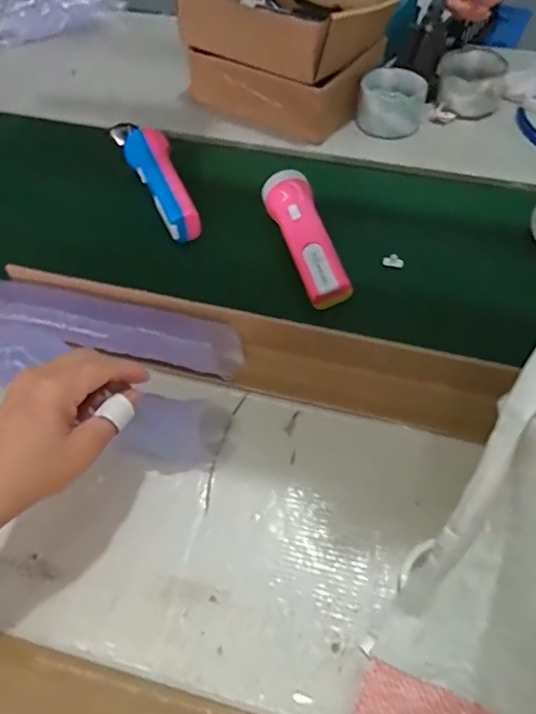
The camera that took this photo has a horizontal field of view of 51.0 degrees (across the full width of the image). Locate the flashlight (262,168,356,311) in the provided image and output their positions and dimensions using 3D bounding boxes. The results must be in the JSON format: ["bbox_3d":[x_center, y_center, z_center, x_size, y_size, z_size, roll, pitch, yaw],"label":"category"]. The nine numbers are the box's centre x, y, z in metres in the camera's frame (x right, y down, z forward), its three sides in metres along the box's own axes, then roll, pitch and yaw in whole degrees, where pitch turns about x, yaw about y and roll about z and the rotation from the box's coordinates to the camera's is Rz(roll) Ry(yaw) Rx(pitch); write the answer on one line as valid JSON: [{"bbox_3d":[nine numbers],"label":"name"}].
[{"bbox_3d":[0.038,-0.125,0.582,0.051,0.041,0.160,-15,54,-7],"label":"flashlight"}]

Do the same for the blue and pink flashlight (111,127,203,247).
[{"bbox_3d":[-0.131,-0.215,0.646,0.052,0.043,0.200,-20,55,-10],"label":"blue and pink flashlight"}]

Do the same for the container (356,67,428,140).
[{"bbox_3d":[0.159,-0.323,0.723,0.085,0.053,0.083,-2,54,2],"label":"container"}]

